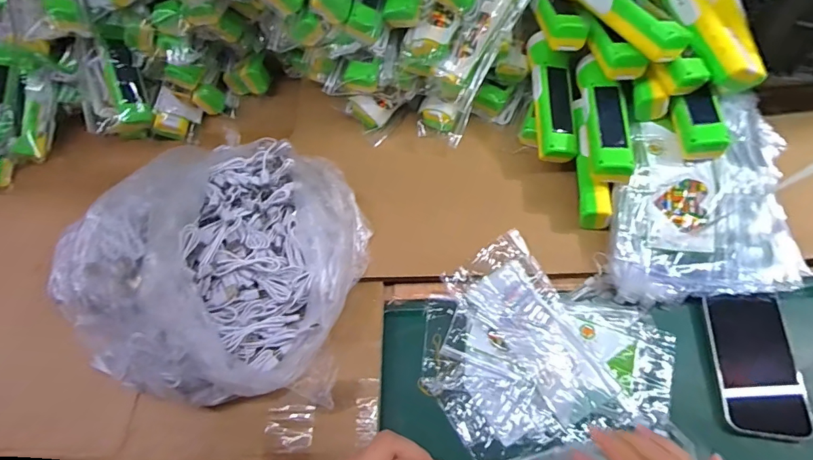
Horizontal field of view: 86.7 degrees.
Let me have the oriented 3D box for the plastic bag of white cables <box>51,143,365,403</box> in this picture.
[{"bbox_3d":[-0.210,0.015,0.475,0.309,0.113,0.311,7,61,10],"label":"plastic bag of white cables"}]

